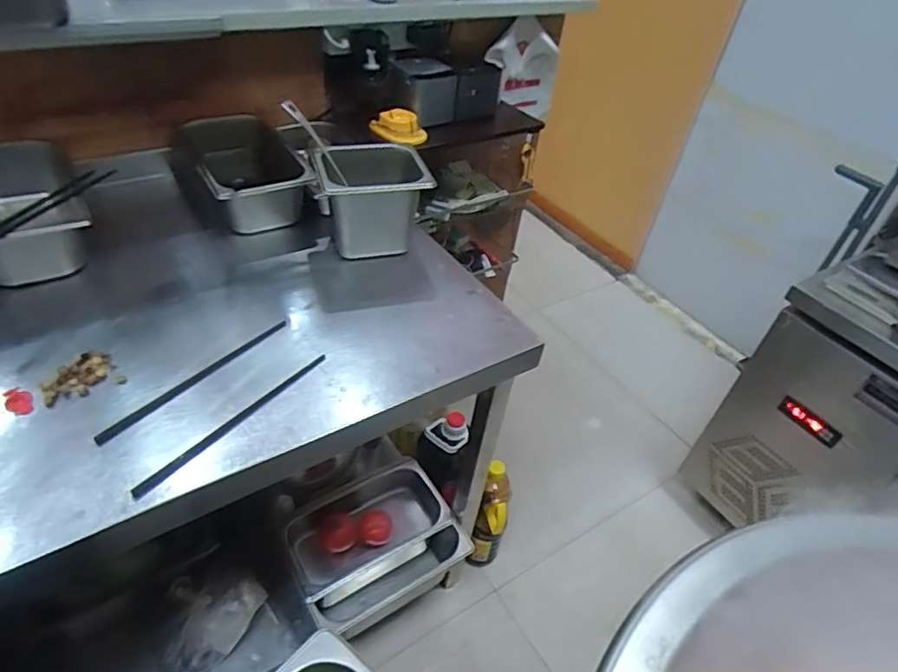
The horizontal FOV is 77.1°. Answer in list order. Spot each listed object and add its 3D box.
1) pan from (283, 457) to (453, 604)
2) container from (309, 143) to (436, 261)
[{"bbox_3d":[-0.163,0.384,1.135,0.306,0.102,0.173,-18,48,-25],"label":"pan"},{"bbox_3d":[-0.127,-0.209,0.937,0.167,0.164,0.142,-7,45,-16],"label":"container"}]

